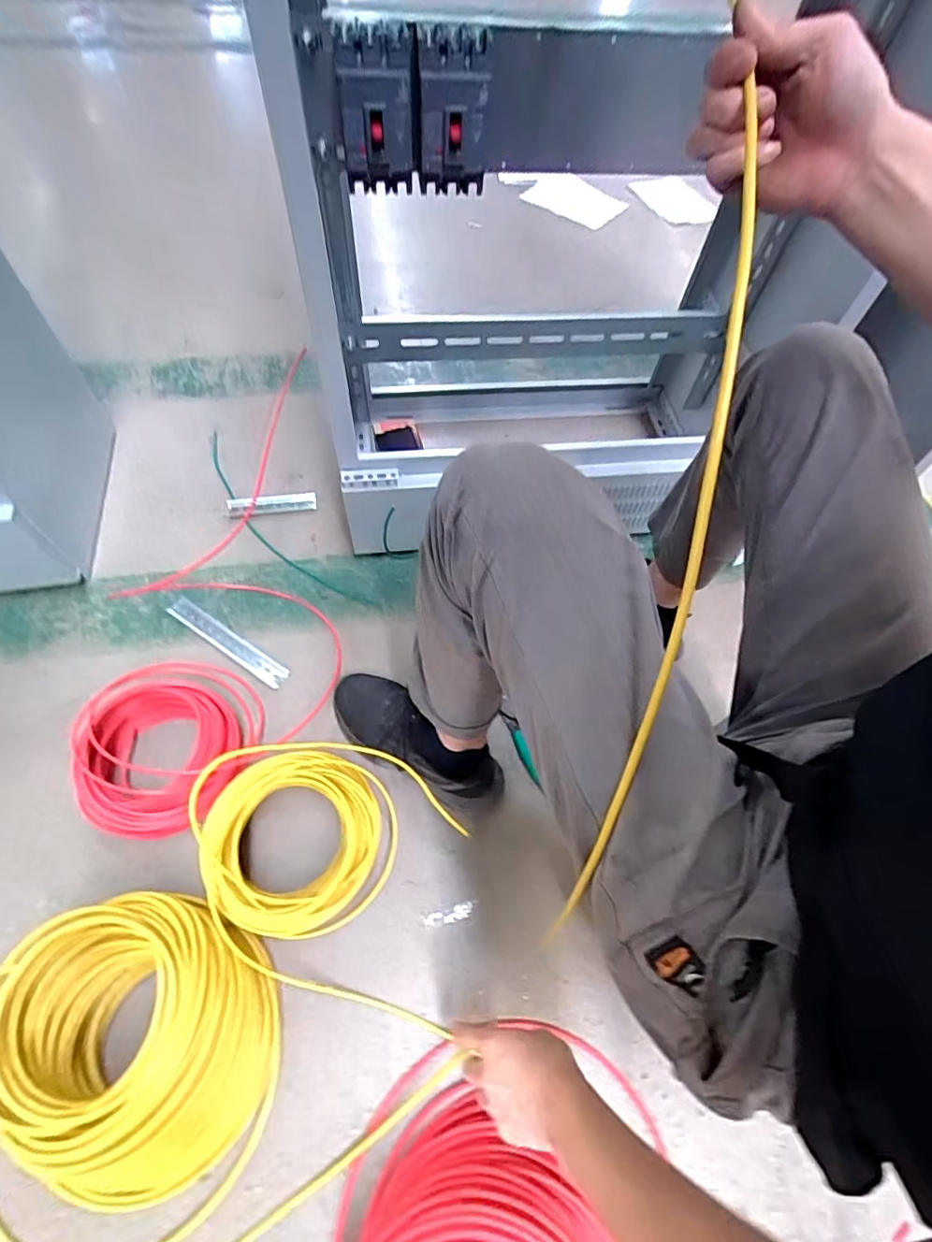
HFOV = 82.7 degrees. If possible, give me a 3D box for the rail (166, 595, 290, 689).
[{"bbox_3d":[-0.395,0.033,0.872,0.241,0.013,0.037,31,62,13],"label":"rail"}]

